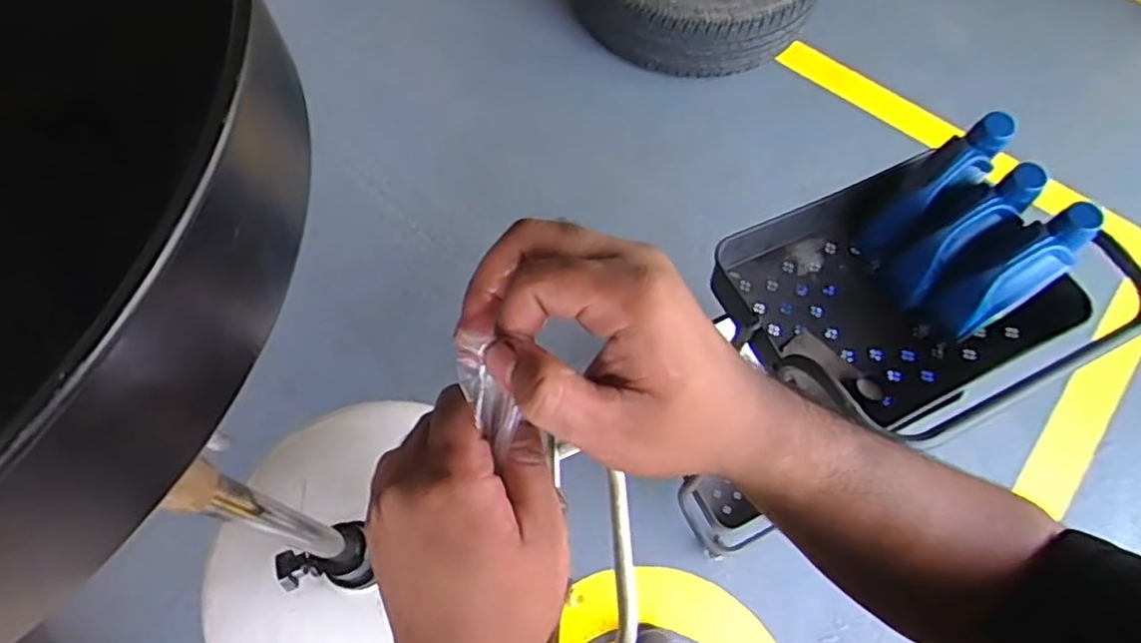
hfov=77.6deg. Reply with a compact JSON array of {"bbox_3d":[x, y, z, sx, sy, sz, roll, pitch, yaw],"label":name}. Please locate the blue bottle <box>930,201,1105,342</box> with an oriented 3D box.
[{"bbox_3d":[0.504,-0.052,0.821,0.098,0.198,0.071,-31,70,-15],"label":"blue bottle"}]

